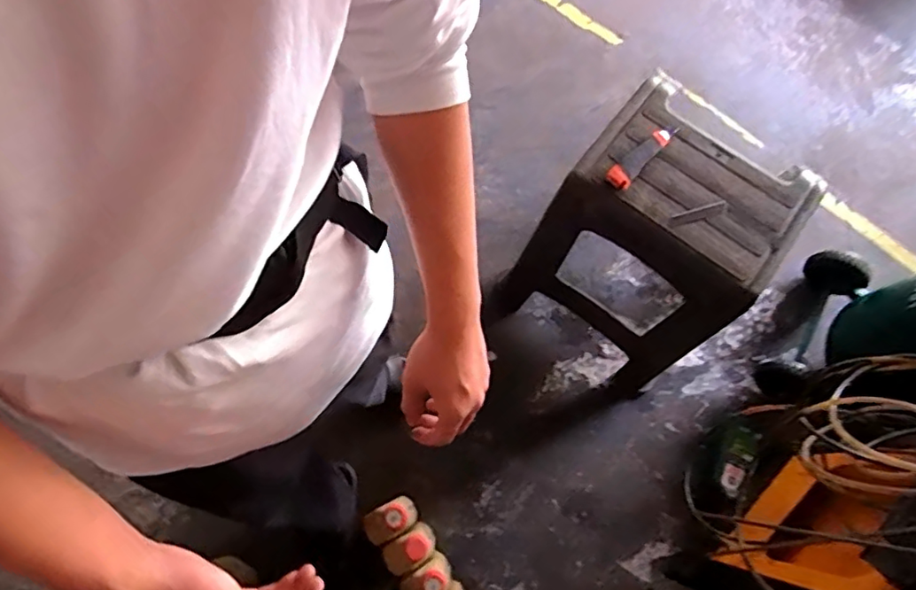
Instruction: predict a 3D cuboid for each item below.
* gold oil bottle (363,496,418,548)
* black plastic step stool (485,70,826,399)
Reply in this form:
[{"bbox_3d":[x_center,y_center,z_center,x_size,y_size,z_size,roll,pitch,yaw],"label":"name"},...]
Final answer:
[{"bbox_3d":[-0.140,0.470,1.171,0.100,0.200,0.064,-29,75,-11],"label":"gold oil bottle"},{"bbox_3d":[0.388,-0.073,1.177,0.387,0.579,0.310,40,74,11],"label":"black plastic step stool"}]

